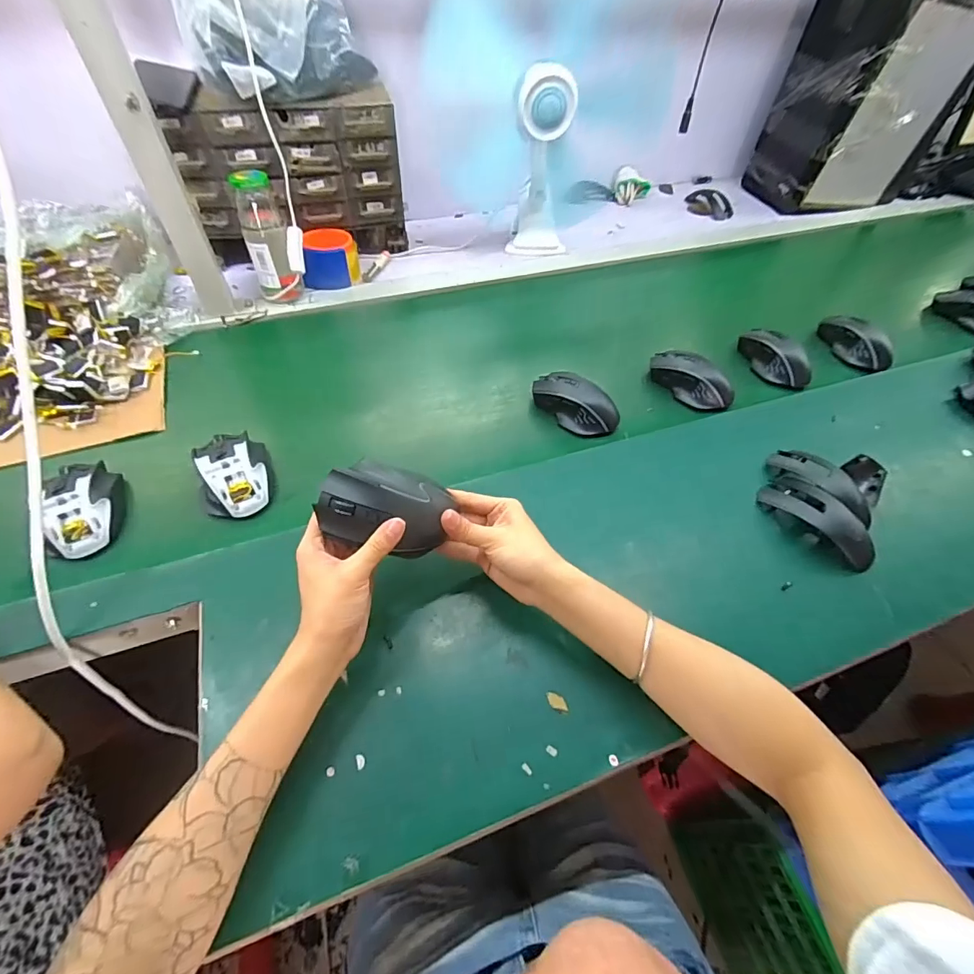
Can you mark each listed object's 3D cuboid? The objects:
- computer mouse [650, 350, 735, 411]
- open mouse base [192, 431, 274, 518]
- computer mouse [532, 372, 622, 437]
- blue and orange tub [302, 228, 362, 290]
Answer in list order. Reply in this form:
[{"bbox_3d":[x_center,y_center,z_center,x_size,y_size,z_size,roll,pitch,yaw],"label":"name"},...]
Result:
[{"bbox_3d":[0.280,-0.151,0.626,0.058,0.038,0.120,-22,58,-17],"label":"computer mouse"},{"bbox_3d":[-0.275,-0.017,0.494,0.071,0.034,0.100,-20,57,-15],"label":"open mouse base"},{"bbox_3d":[0.111,-0.108,0.578,0.118,0.040,0.061,37,61,22],"label":"computer mouse"},{"bbox_3d":[-0.256,-0.373,0.747,0.081,0.065,0.086,-4,55,-4],"label":"blue and orange tub"}]

